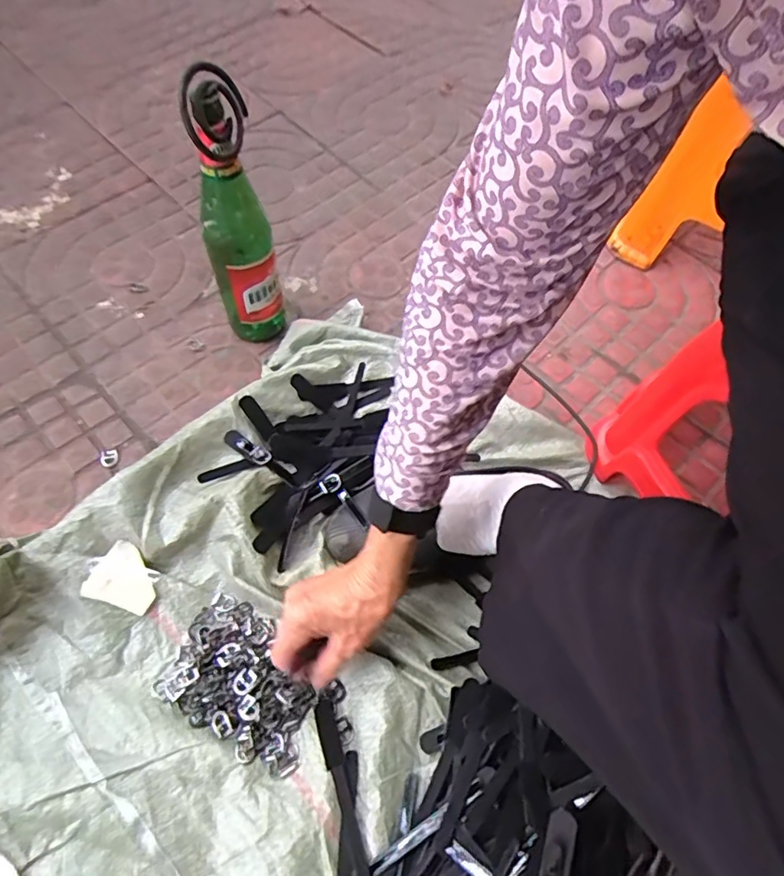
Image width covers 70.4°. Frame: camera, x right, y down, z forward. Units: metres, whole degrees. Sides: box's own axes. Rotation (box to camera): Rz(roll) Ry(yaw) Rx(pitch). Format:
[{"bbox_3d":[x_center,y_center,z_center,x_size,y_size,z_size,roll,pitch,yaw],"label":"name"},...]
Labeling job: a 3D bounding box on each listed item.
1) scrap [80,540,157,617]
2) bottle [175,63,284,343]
[{"bbox_3d":[-0.248,0.129,0.521,0.059,0.004,0.054,27,65,-19],"label":"scrap"},{"bbox_3d":[-0.162,-0.220,0.588,0.071,0.297,0.069,-13,60,-11],"label":"bottle"}]

